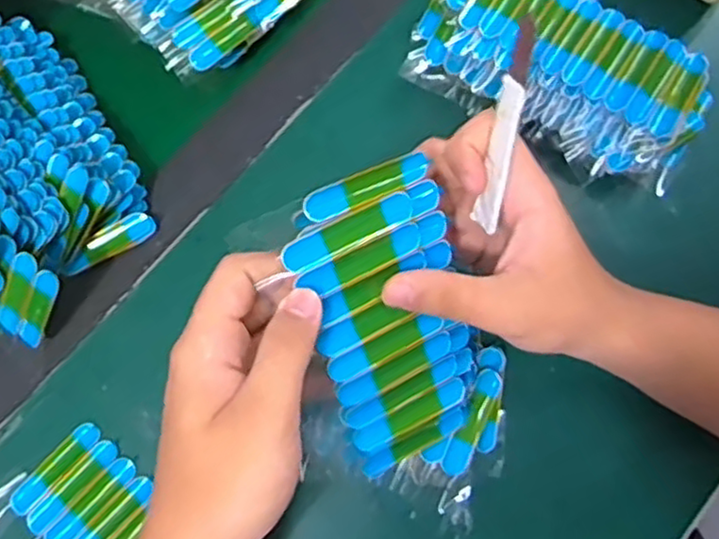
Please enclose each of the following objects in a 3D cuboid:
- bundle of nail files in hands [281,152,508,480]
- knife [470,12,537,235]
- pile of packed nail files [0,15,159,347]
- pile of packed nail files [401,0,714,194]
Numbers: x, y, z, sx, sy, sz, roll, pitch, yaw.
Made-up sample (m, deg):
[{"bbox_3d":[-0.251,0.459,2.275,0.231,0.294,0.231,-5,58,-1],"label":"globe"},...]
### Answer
[{"bbox_3d":[0.020,0.044,0.352,0.095,0.199,0.034,-31,35,-7],"label":"bundle of nail files in hands"},{"bbox_3d":[0.065,-0.063,0.309,0.009,0.094,0.011,8,32,3],"label":"knife"},{"bbox_3d":[-0.224,-0.060,0.427,0.144,0.070,0.196,-35,77,-8],"label":"pile of packed nail files"},{"bbox_3d":[0.133,-0.135,0.459,0.197,0.051,0.124,33,78,10],"label":"pile of packed nail files"}]

